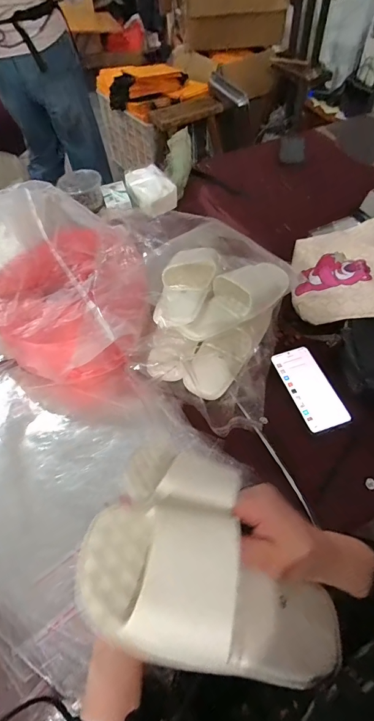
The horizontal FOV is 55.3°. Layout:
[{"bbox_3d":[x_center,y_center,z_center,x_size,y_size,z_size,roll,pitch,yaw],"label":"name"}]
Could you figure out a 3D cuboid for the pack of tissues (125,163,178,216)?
[{"bbox_3d":[-0.099,-0.455,0.947,0.099,0.071,0.150,-29,58,-17],"label":"pack of tissues"}]

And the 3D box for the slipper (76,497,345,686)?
[{"bbox_3d":[0.029,0.191,0.290,0.231,0.059,0.106,29,58,-9],"label":"slipper"}]

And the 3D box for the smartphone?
[{"bbox_3d":[0.206,0.044,0.599,0.071,0.013,0.155,-16,55,-8],"label":"smartphone"}]

